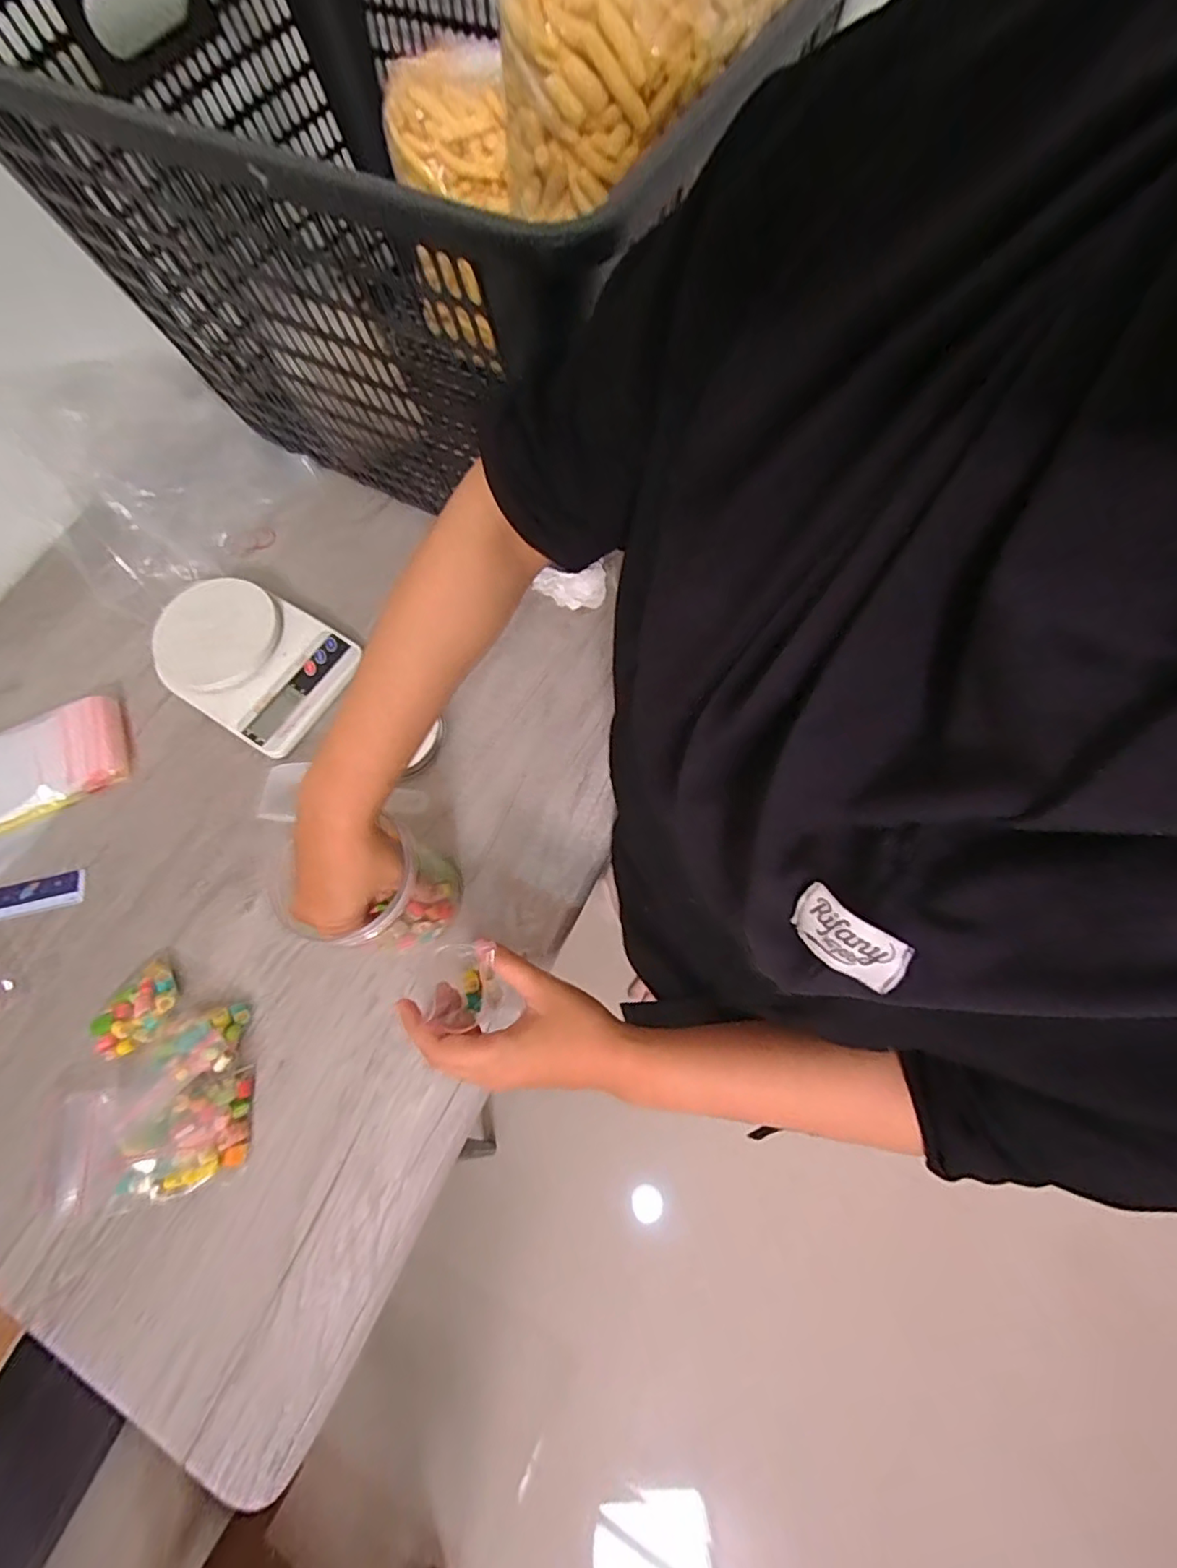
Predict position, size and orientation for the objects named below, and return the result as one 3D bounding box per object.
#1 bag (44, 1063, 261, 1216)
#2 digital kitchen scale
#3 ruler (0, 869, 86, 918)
[{"bbox_3d":[-0.315,0.255,0.410,0.133,0.030,0.077,-8,70,0],"label":"bag"},{"bbox_3d":[-0.316,-0.117,0.534,0.169,0.040,0.128,29,74,12],"label":"digital kitchen scale"},{"bbox_3d":[-0.513,0.104,0.491,0.157,0.005,0.028,-12,70,-2],"label":"ruler"}]

